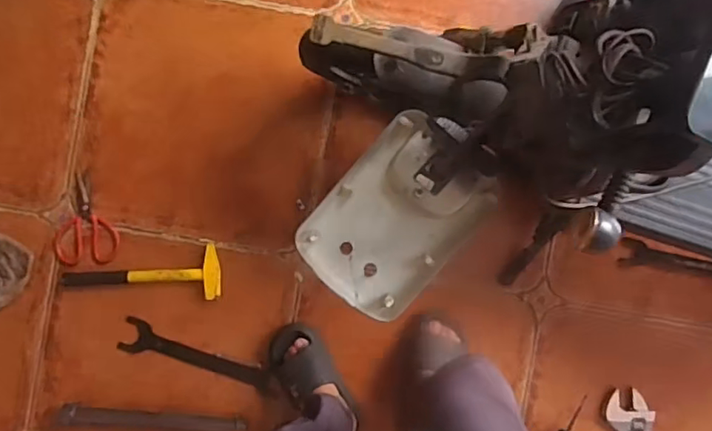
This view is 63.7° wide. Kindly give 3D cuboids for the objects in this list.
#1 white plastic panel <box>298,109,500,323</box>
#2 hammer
[{"bbox_3d":[0.054,0.006,0.788,0.184,0.029,0.249,42,91,-2],"label":"white plastic panel"},{"bbox_3d":[-0.434,0.124,1.169,0.313,0.028,0.107,-3,91,-1],"label":"hammer"}]

